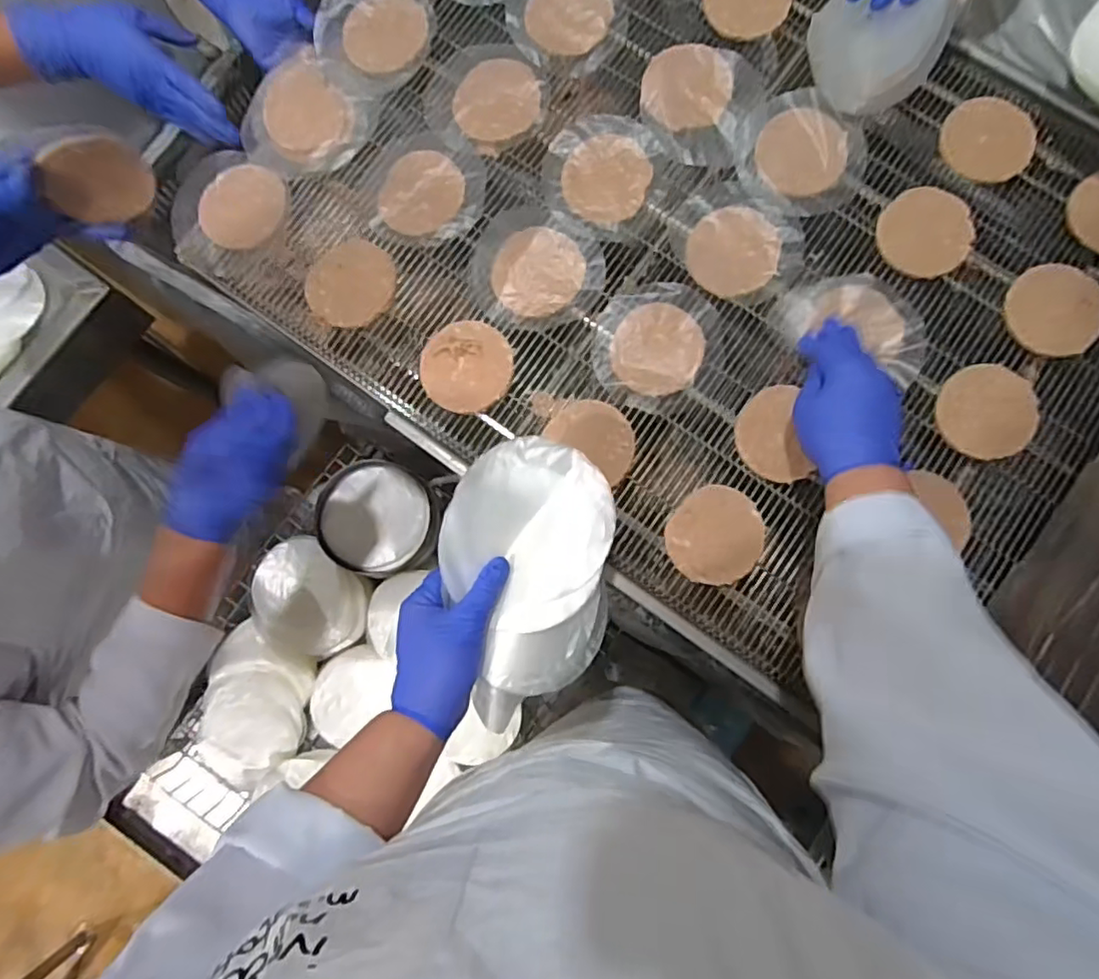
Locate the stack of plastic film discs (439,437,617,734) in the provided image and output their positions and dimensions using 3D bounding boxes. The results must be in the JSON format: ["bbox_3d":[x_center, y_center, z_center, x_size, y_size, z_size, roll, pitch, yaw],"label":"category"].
[{"bbox_3d":[-0.018,0.066,0.462,0.123,0.024,0.203,5,82,2],"label":"stack of plastic film discs"}]

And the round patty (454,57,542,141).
[{"bbox_3d":[-0.051,-0.383,0.606,0.082,0.004,0.087,0,82,2],"label":"round patty"}]

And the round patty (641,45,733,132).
[{"bbox_3d":[0.133,-0.388,0.596,0.083,0.014,0.086,0,82,2],"label":"round patty"}]

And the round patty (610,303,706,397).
[{"bbox_3d":[0.099,-0.128,0.566,0.080,0.006,0.085,0,82,2],"label":"round patty"}]

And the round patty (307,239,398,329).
[{"bbox_3d":[-0.187,-0.194,0.583,0.082,0.006,0.076,0,82,2],"label":"round patty"}]

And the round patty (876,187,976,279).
[{"bbox_3d":[0.351,-0.239,0.571,0.082,0.005,0.083,0,82,2],"label":"round patty"}]

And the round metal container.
[{"bbox_3d":[-0.226,0.041,0.816,0.128,0.085,0.139,0,84,-2],"label":"round metal container"}]

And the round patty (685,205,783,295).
[{"bbox_3d":[0.172,-0.223,0.577,0.082,0.004,0.085,0,82,2],"label":"round patty"}]

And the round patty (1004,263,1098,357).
[{"bbox_3d":[0.458,-0.162,0.557,0.081,0.008,0.083,0,82,2],"label":"round patty"}]

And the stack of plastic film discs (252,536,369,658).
[{"bbox_3d":[-0.315,0.141,0.795,0.152,0.035,0.125,37,84,2],"label":"stack of plastic film discs"}]

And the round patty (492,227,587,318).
[{"bbox_3d":[-0.011,-0.203,0.576,0.081,0.005,0.084,0,82,2],"label":"round patty"}]

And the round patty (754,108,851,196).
[{"bbox_3d":[0.240,-0.323,0.587,0.082,0.007,0.085,0,82,2],"label":"round patty"}]

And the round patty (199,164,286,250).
[{"bbox_3d":[-0.295,-0.273,0.594,0.084,0.010,0.071,-44,83,-4],"label":"round patty"}]

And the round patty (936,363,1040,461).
[{"bbox_3d":[0.391,-0.070,0.548,0.085,0.006,0.083,0,82,2],"label":"round patty"}]

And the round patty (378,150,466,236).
[{"bbox_3d":[-0.122,-0.284,0.590,0.077,0.004,0.085,13,83,3],"label":"round patty"}]

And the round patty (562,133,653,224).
[{"bbox_3d":[0.055,-0.298,0.588,0.079,0.004,0.088,18,83,4],"label":"round patty"}]

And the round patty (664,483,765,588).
[{"bbox_3d":[0.145,0.041,0.539,0.080,0.013,0.083,0,82,2],"label":"round patty"}]

